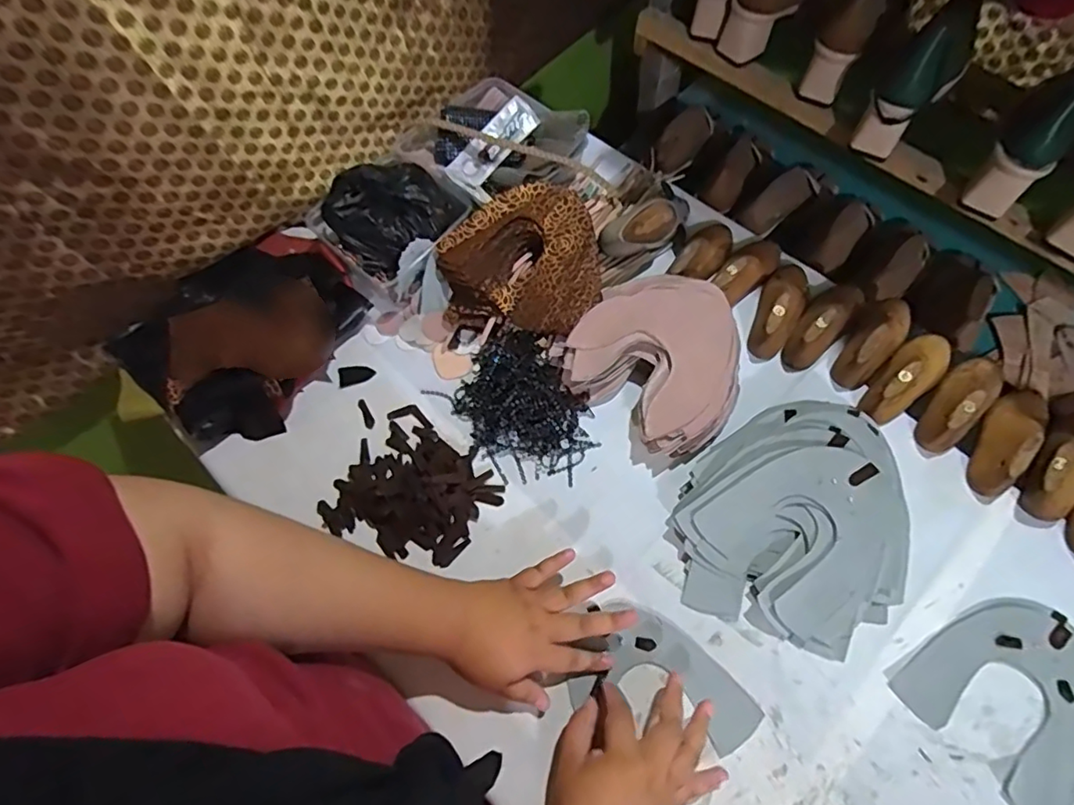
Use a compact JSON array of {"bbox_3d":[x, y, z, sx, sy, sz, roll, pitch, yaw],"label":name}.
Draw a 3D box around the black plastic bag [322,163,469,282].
[{"bbox_3d":[-0.174,-0.238,0.703,0.155,0.067,0.130,-33,68,-13],"label":"black plastic bag"}]

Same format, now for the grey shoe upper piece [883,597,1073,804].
[{"bbox_3d":[0.438,0.261,0.530,0.166,0.008,0.156,-39,69,-15],"label":"grey shoe upper piece"}]

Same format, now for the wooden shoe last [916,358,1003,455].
[{"bbox_3d":[0.469,-0.004,0.630,0.051,0.058,0.135,40,72,19],"label":"wooden shoe last"}]

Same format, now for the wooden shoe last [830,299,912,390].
[{"bbox_3d":[0.391,-0.076,0.665,0.052,0.052,0.138,38,72,18],"label":"wooden shoe last"}]

